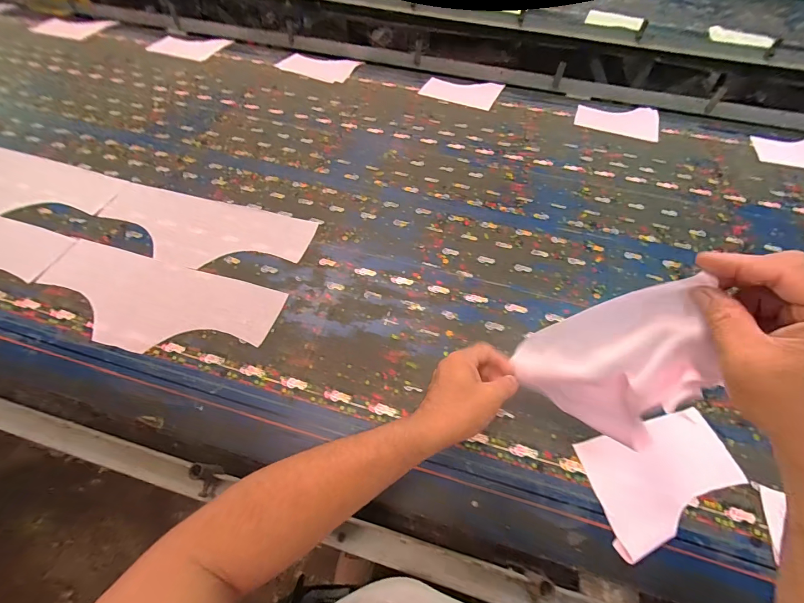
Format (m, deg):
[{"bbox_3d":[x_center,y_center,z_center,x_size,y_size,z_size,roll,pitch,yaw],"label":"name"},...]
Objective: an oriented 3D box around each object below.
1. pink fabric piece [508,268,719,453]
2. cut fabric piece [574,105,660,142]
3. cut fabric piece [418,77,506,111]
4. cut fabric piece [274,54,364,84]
[{"bbox_3d":[0.197,0.048,0.335,0.021,0.190,0.142,-24,50,-36],"label":"pink fabric piece"},{"bbox_3d":[0.638,-0.543,1.032,0.224,0.007,0.164,19,59,14],"label":"cut fabric piece"},{"bbox_3d":[0.191,-0.670,1.099,0.227,0.007,0.176,22,58,13],"label":"cut fabric piece"},{"bbox_3d":[-0.283,-0.776,1.155,0.251,0.009,0.153,15,57,8],"label":"cut fabric piece"}]

